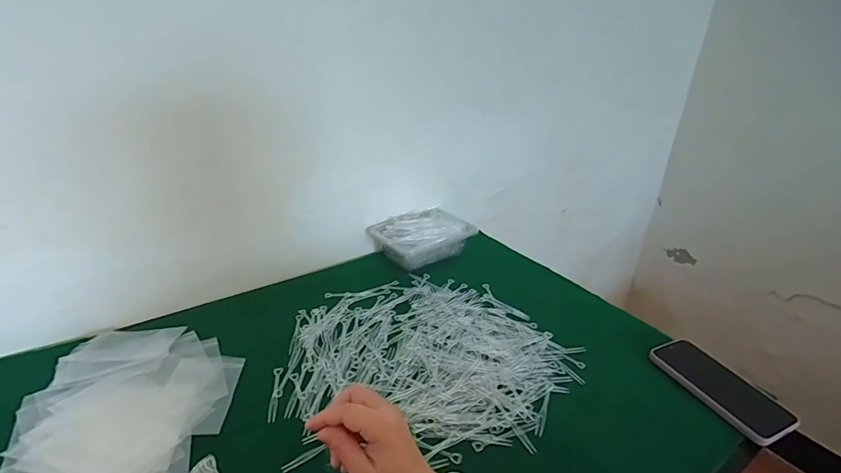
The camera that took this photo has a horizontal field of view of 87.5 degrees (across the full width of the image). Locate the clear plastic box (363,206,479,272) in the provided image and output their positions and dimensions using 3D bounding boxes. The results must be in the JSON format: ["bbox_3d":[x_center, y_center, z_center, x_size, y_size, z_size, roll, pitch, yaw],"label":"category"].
[{"bbox_3d":[0.005,0.003,0.850,0.172,0.063,0.123,-16,33,-30],"label":"clear plastic box"}]

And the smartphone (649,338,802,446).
[{"bbox_3d":[0.387,0.190,0.563,0.078,0.015,0.155,-11,31,-21],"label":"smartphone"}]

